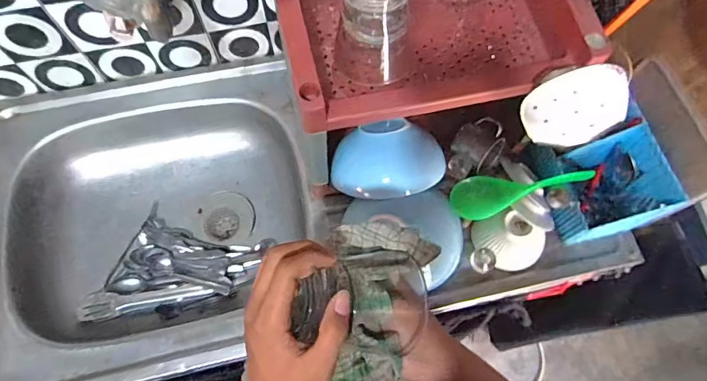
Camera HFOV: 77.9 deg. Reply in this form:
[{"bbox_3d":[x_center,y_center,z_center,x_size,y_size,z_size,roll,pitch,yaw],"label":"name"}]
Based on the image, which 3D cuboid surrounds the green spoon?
[{"bbox_3d":[0.236,0.009,0.628,0.186,0.010,0.061,-3,98,20],"label":"green spoon"}]

